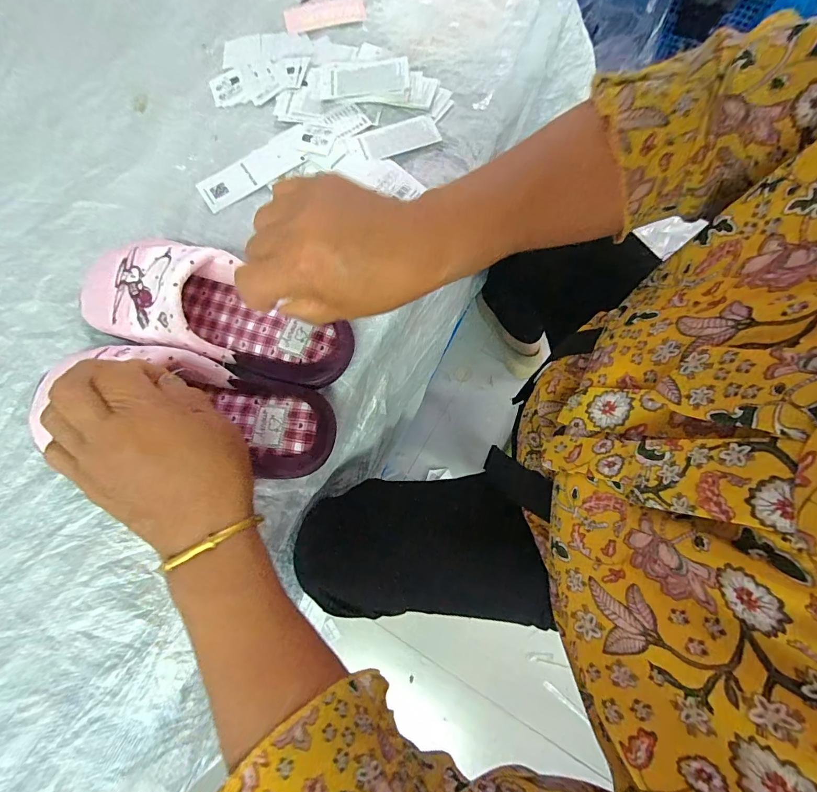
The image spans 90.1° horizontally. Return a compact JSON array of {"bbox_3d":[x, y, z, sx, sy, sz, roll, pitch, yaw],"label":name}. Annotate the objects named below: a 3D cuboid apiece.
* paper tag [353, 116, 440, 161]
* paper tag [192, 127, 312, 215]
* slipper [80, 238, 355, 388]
[{"bbox_3d":[-0.011,-0.273,0.430,0.084,0.004,0.038,-19,76,-4],"label":"paper tag"},{"bbox_3d":[-0.160,-0.238,0.427,0.123,0.004,0.045,-34,75,-5],"label":"paper tag"},{"bbox_3d":[-0.165,-0.068,0.340,0.237,0.084,0.083,20,76,2],"label":"slipper"}]

